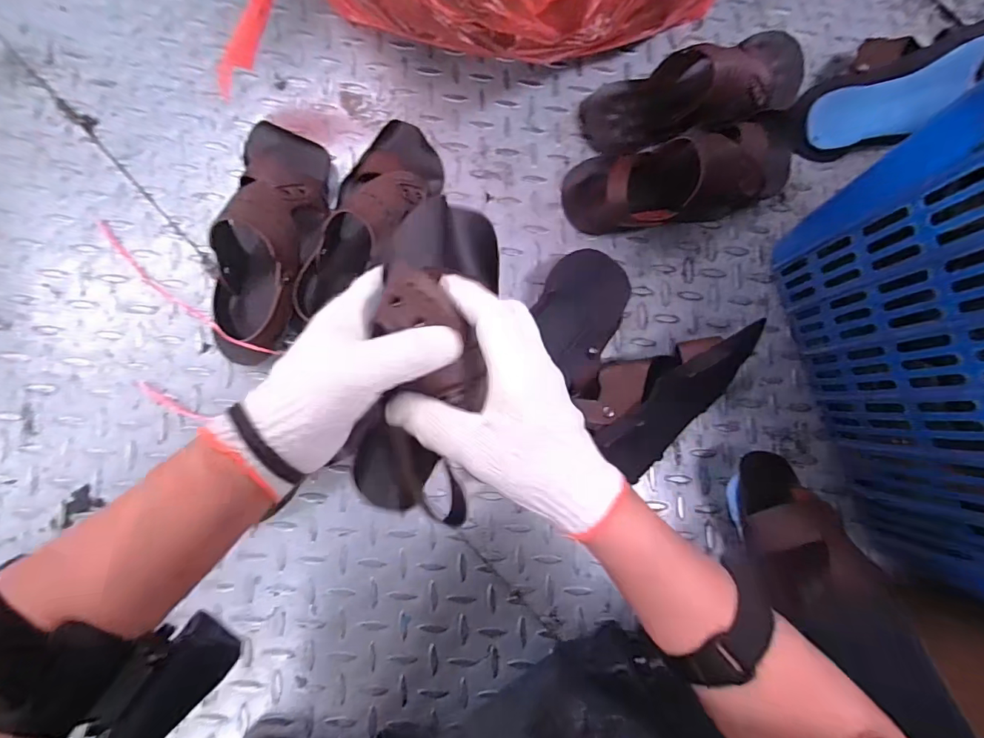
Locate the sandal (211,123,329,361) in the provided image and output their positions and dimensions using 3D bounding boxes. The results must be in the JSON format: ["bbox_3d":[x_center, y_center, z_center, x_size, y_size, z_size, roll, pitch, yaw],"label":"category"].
[{"bbox_3d":[-0.238,-0.143,0.483,0.095,0.062,0.263,5,83,-3],"label":"sandal"}]

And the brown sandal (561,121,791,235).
[{"bbox_3d":[0.232,-0.229,0.516,0.285,0.081,0.092,-12,84,-5],"label":"brown sandal"}]

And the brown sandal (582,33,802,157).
[{"bbox_3d":[0.249,-0.331,0.528,0.266,0.088,0.108,-18,84,-6],"label":"brown sandal"}]

